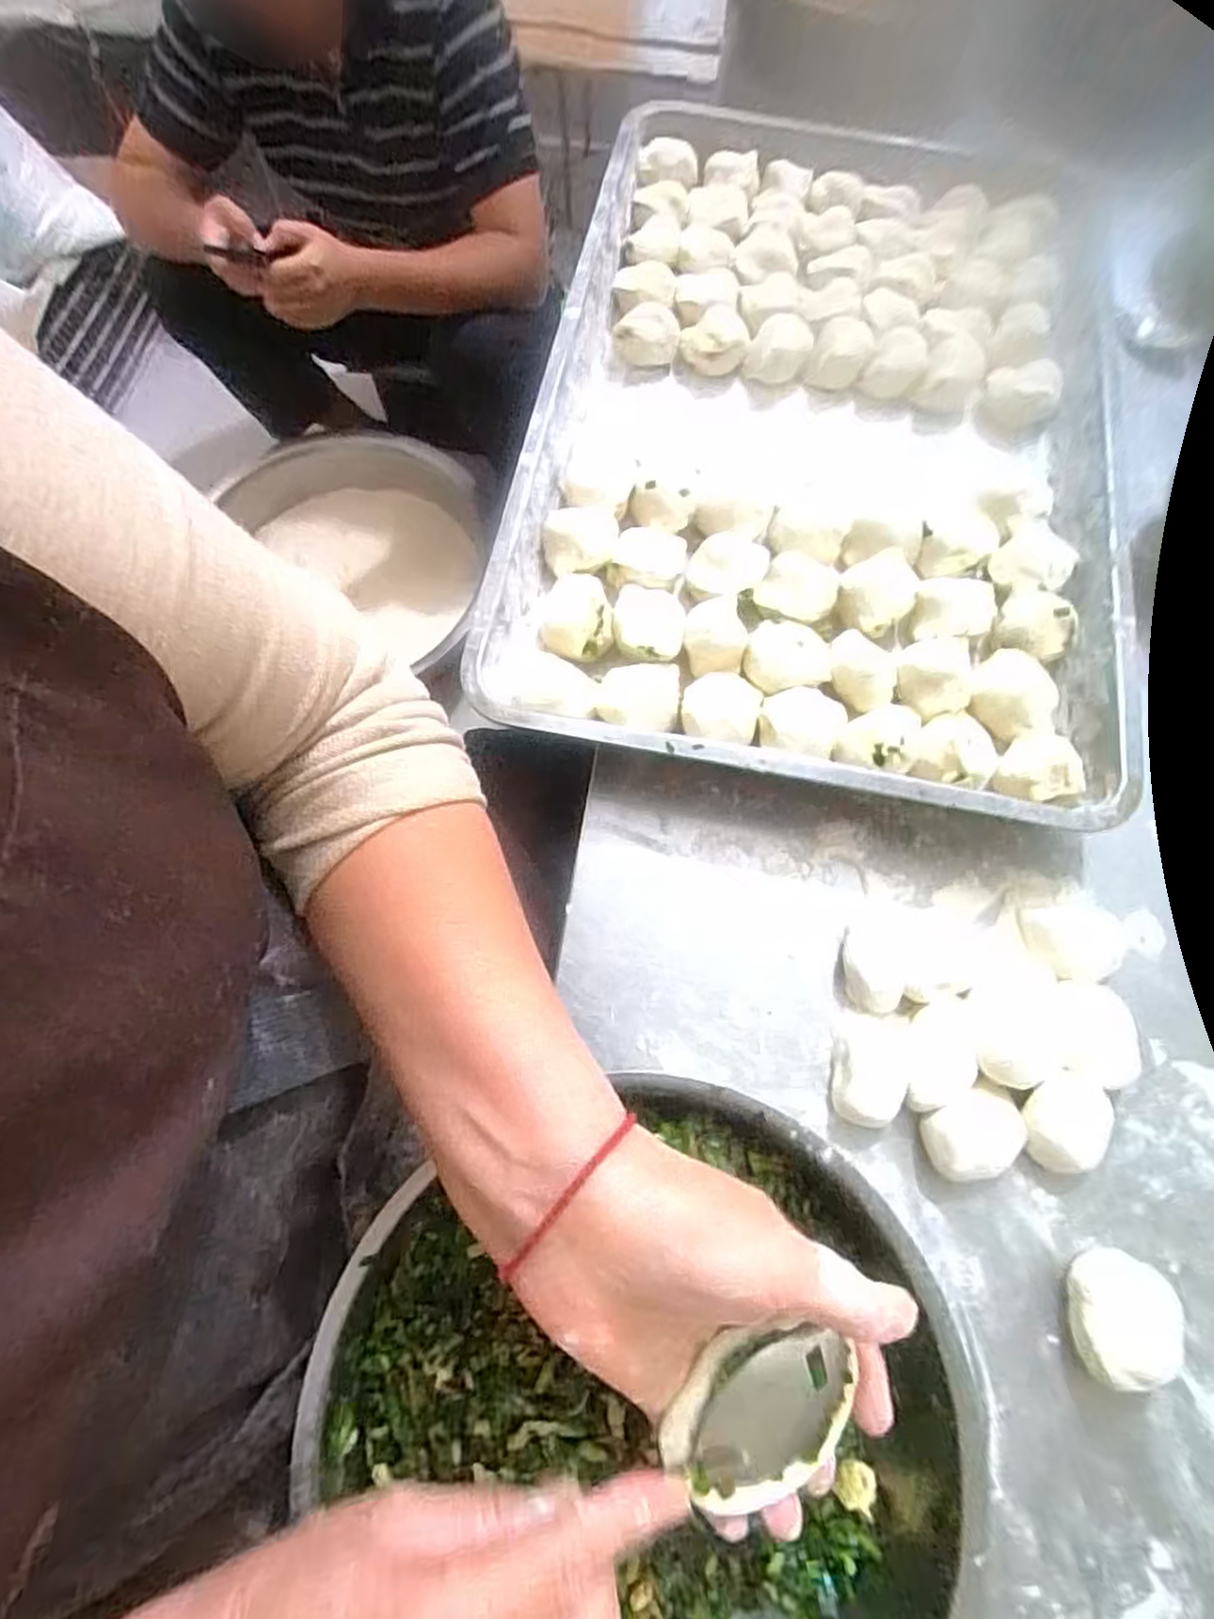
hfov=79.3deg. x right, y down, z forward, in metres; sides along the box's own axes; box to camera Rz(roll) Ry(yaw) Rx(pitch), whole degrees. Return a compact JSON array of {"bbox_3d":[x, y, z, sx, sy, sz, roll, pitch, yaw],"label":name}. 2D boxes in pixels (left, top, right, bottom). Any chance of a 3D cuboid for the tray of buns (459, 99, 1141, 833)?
[{"bbox_3d":[0.154,-0.296,0.520,0.376,0.048,0.604,10,72,4],"label":"tray of buns"}]

